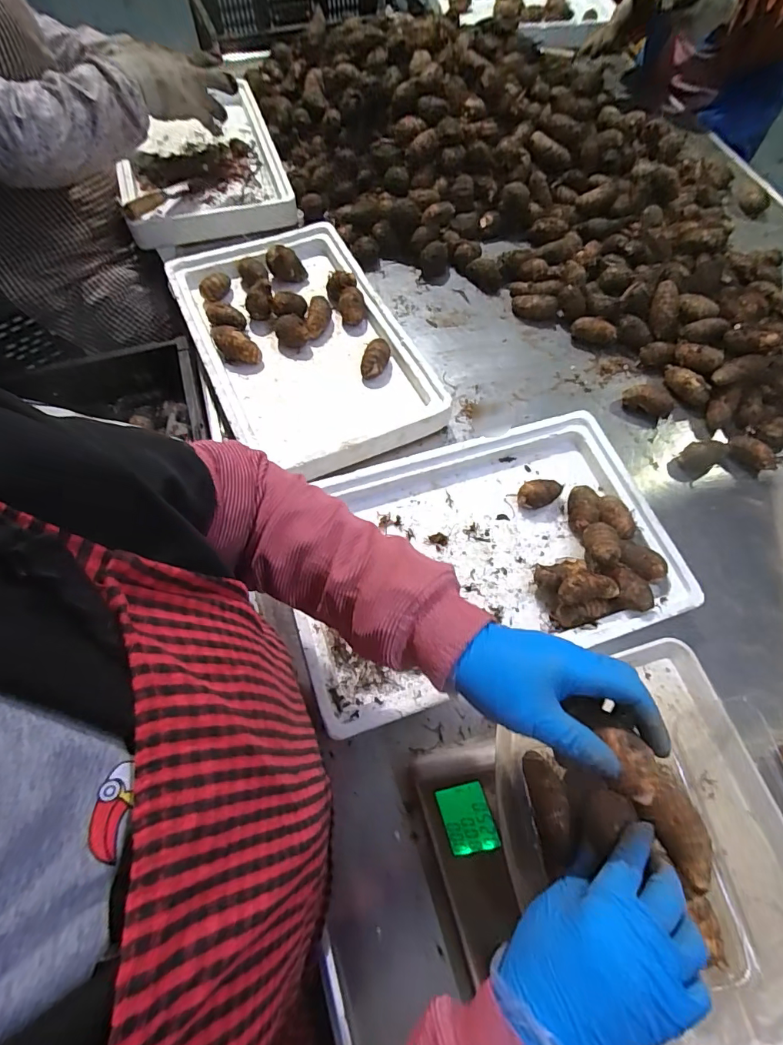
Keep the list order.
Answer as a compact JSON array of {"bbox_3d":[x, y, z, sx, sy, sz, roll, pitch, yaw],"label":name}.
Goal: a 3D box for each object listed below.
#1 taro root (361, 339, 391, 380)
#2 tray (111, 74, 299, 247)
[{"bbox_3d":[-0.022,-0.243,0.704,0.037,0.038,0.053,11,65,4],"label":"taro root"},{"bbox_3d":[-0.383,-0.723,0.942,0.299,0.053,0.459,-16,66,-9],"label":"tray"}]

